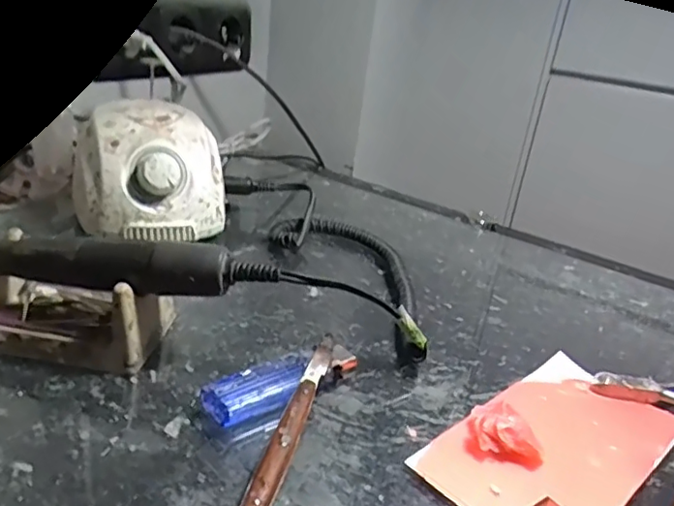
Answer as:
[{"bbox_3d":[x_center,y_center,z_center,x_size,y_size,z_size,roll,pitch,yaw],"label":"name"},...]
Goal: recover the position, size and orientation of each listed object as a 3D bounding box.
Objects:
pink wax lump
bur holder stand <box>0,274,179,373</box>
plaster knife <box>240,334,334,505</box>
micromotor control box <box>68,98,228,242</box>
[{"bbox_3d":[0.080,0.085,0.276,0.031,0.013,0.030,11,24,7],"label":"pink wax lump"},{"bbox_3d":[-0.143,0.025,0.310,0.097,0.043,0.059,7,24,-1],"label":"bur holder stand"},{"bbox_3d":[-0.025,0.087,0.243,0.011,0.017,0.166,12,24,10],"label":"plaster knife"},{"bbox_3d":[-0.144,-0.064,0.456,0.109,0.086,0.122,-1,26,-19],"label":"micromotor control box"}]

